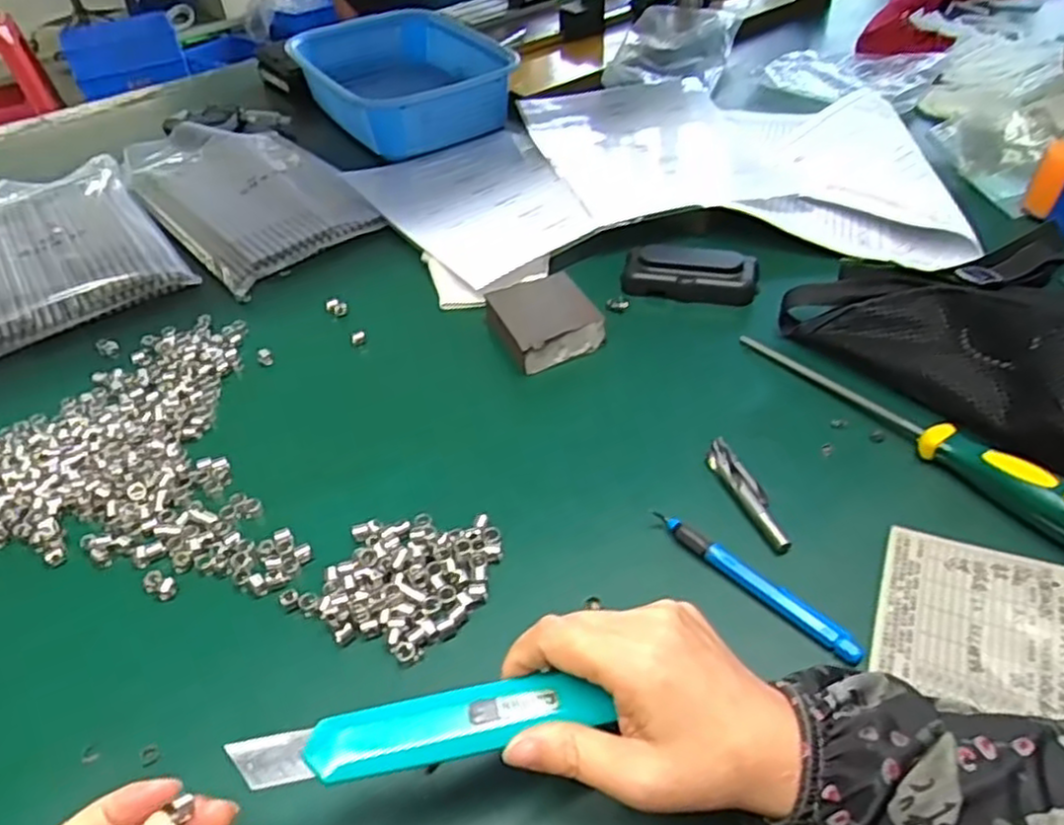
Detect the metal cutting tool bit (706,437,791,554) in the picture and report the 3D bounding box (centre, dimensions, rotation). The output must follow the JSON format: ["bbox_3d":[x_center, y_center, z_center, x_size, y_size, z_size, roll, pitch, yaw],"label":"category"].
[{"bbox_3d":[0.126,0.045,0.428,0.017,0.010,0.088,-15,45,-9],"label":"metal cutting tool bit"}]

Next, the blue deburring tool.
[{"bbox_3d":[0.116,0.088,0.383,0.009,0.015,0.121,-35,51,-27],"label":"blue deburring tool"}]

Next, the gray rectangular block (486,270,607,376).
[{"bbox_3d":[0.009,-0.068,0.553,0.074,0.032,0.080,-19,46,-14],"label":"gray rectangular block"}]

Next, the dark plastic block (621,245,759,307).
[{"bbox_3d":[0.125,-0.110,0.579,0.103,0.024,0.043,9,46,15],"label":"dark plastic block"}]

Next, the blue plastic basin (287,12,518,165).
[{"bbox_3d":[-0.146,-0.397,0.887,0.226,0.090,0.297,-25,47,-19],"label":"blue plastic basin"}]

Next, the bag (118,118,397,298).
[{"bbox_3d":[-0.298,-0.238,0.752,0.181,0.021,0.334,-33,51,-26],"label":"bag"}]

